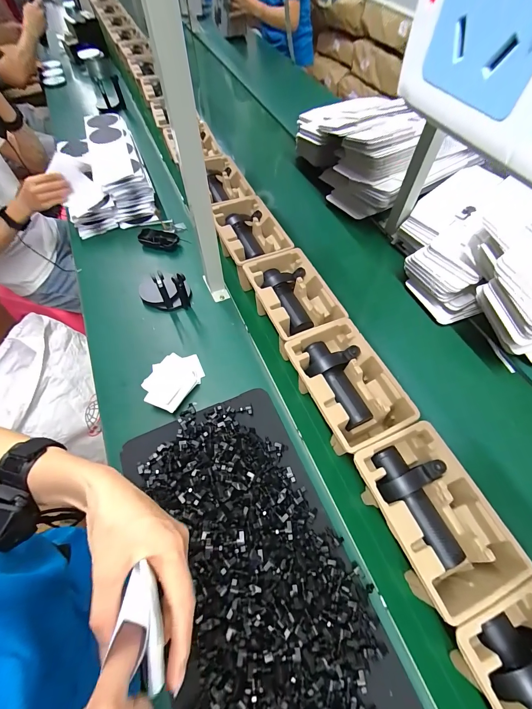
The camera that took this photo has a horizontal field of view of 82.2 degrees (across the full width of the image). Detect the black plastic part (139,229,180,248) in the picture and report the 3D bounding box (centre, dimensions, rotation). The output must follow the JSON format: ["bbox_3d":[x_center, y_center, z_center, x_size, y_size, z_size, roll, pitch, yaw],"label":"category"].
[{"bbox_3d":[-0.296,-0.327,0.853,0.105,0.028,0.055,8,64,3],"label":"black plastic part"}]

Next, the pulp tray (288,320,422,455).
[{"bbox_3d":[0.142,0.058,0.570,0.152,0.081,0.229,-25,67,-13],"label":"pulp tray"}]

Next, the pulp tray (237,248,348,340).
[{"bbox_3d":[0.054,-0.122,0.678,0.152,0.087,0.225,-21,66,-11],"label":"pulp tray"}]

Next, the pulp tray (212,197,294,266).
[{"bbox_3d":[-0.047,-0.308,0.766,0.146,0.051,0.234,-22,66,-12],"label":"pulp tray"}]

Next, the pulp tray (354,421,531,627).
[{"bbox_3d":[0.240,0.240,0.473,0.158,0.104,0.229,-20,66,-11],"label":"pulp tray"}]

